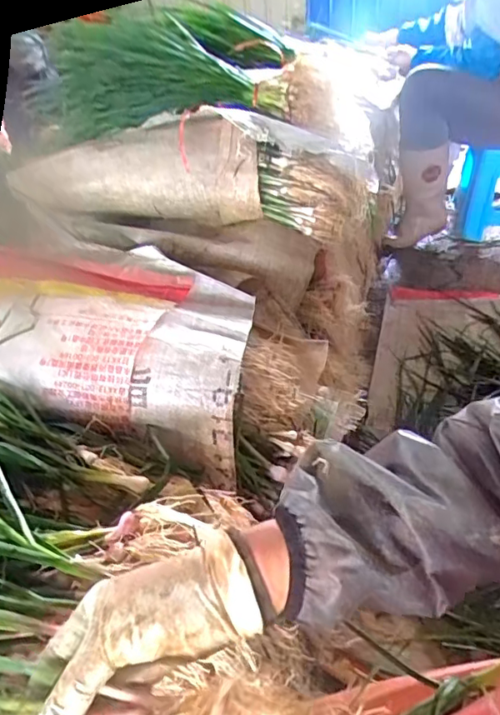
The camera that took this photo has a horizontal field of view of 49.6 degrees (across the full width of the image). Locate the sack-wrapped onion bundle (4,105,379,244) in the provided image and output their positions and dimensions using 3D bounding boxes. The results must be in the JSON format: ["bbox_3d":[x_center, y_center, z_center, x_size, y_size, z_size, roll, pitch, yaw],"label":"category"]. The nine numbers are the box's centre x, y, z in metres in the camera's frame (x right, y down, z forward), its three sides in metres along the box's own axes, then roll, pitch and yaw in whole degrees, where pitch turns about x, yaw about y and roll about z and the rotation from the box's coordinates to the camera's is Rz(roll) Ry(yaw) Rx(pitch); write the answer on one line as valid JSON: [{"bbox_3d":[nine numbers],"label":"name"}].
[{"bbox_3d":[-0.098,-0.331,0.944,0.594,0.152,0.177,5,40,13],"label":"sack-wrapped onion bundle"}]

